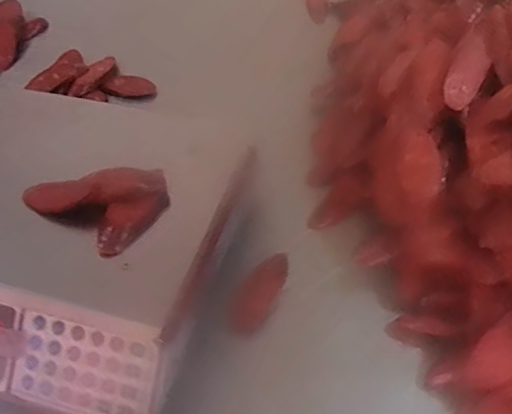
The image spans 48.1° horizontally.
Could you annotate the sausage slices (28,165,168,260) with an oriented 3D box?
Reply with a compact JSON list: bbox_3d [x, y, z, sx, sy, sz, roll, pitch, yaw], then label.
[{"bbox_3d":[-0.148,-0.012,0.547,0.114,0.031,0.091,29,61,25],"label":"sausage slices"}]

